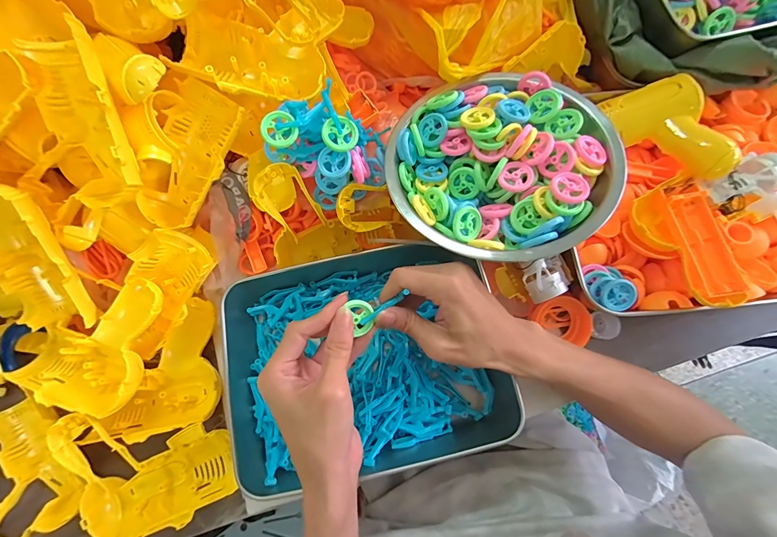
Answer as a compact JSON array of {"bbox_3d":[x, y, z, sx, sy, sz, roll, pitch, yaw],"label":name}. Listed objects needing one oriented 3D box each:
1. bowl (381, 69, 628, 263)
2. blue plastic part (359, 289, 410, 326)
[{"bbox_3d":[0.095,-0.095,0.319,0.189,0.052,0.187,0,75,1],"label":"bowl"},{"bbox_3d":[-0.004,0.031,0.277,0.044,0.005,0.007,-33,77,-17],"label":"blue plastic part"}]

